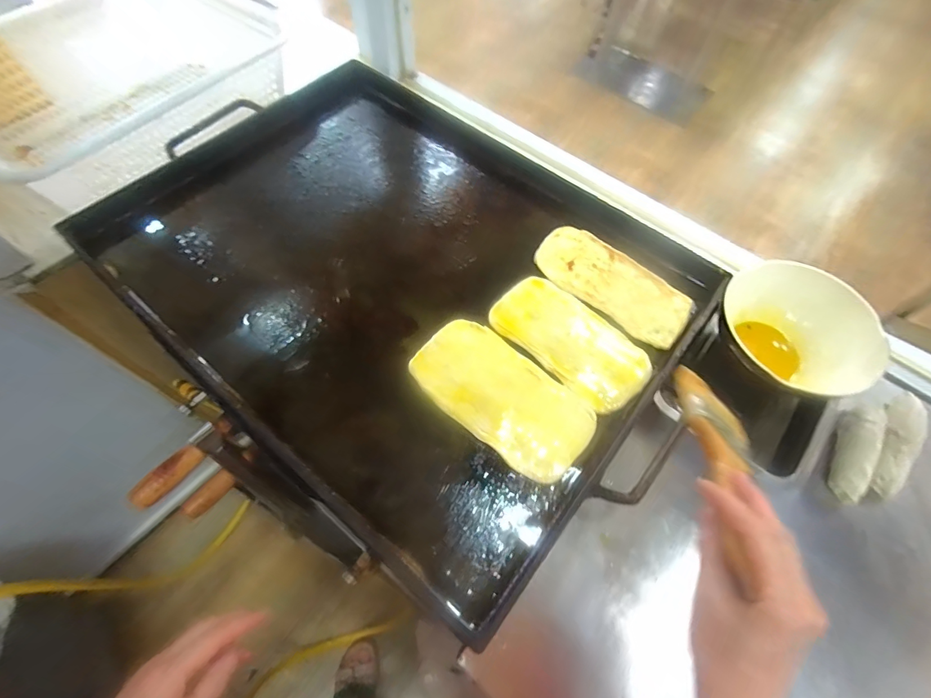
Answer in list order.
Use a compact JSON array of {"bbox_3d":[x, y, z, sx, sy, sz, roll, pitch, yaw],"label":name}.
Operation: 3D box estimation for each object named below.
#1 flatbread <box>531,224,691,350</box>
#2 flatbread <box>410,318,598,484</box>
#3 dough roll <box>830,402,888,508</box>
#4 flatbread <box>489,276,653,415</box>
[{"bbox_3d":[0.184,-0.086,0.539,0.199,0.012,0.094,39,67,17],"label":"flatbread"},{"bbox_3d":[0.038,0.049,0.465,0.199,0.014,0.105,39,67,17],"label":"flatbread"},{"bbox_3d":[0.457,0.120,0.507,0.046,0.030,0.126,33,65,14],"label":"dough roll"},{"bbox_3d":[0.122,-0.012,0.497,0.182,0.011,0.097,41,67,18],"label":"flatbread"}]

